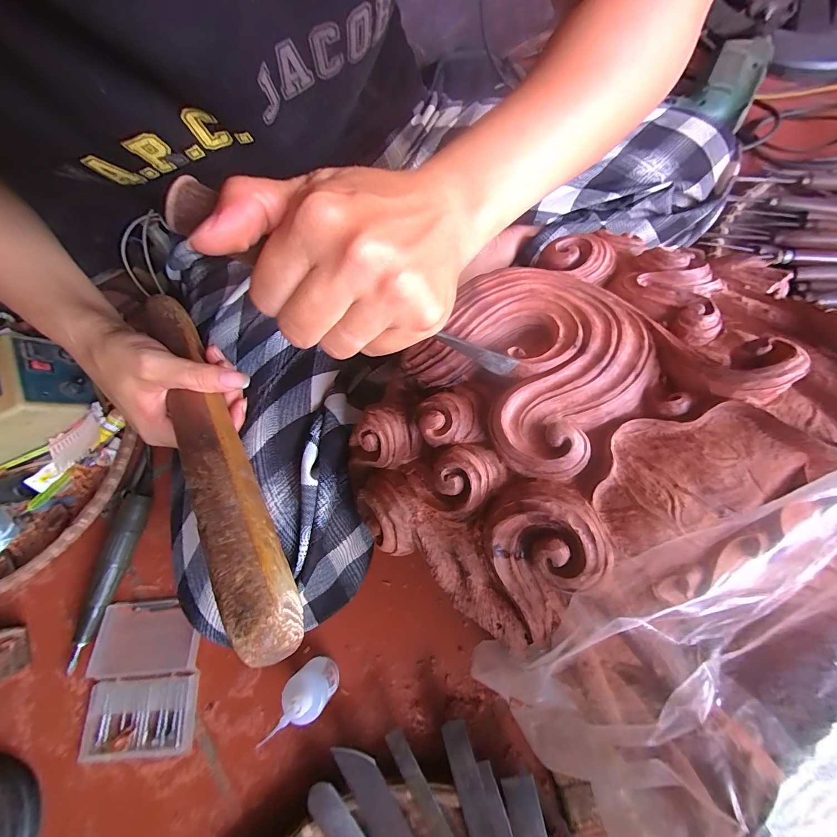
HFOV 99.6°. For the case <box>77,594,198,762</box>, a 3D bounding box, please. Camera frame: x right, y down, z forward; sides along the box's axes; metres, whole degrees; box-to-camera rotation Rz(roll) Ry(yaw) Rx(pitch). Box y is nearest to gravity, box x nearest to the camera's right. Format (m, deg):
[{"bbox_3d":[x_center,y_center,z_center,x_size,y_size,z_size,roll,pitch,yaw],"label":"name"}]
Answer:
[{"bbox_3d":[-0.260,0.241,0.330,0.095,0.018,0.124,-6,69,2],"label":"case"}]

